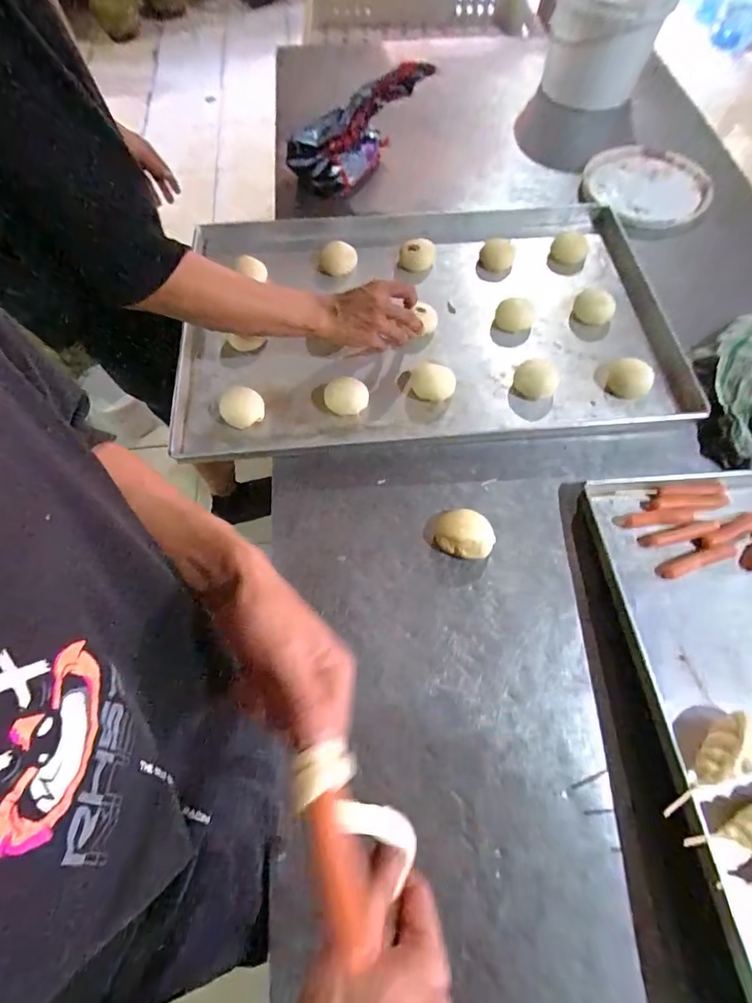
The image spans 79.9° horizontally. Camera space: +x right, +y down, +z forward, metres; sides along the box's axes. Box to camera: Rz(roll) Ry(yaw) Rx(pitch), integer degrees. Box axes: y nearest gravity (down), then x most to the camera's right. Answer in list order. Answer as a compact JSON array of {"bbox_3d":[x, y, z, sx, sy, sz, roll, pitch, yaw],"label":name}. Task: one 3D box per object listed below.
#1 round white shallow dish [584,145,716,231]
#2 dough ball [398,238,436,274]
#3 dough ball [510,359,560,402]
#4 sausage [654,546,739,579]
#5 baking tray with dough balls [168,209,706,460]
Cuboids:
[{"bbox_3d":[0.507,-0.593,0.833,0.231,0.038,0.245,0,66,1],"label":"round white shallow dish"},{"bbox_3d":[0.068,-0.405,0.736,0.055,0.036,0.052,0,66,1],"label":"dough ball"},{"bbox_3d":[0.222,-0.168,0.625,0.056,0.039,0.049,18,67,9],"label":"dough ball"},{"bbox_3d":[0.379,0.068,0.527,0.097,0.014,0.020,-18,67,-7],"label":"sausage"},{"bbox_3d":[0.081,-0.281,0.696,0.722,0.062,0.456,-4,66,-1],"label":"baking tray with dough balls"}]

